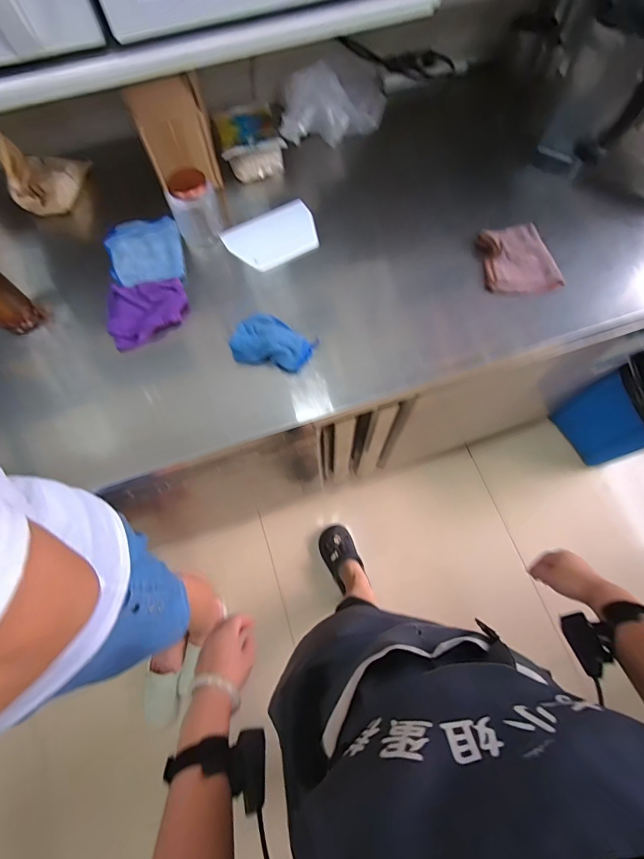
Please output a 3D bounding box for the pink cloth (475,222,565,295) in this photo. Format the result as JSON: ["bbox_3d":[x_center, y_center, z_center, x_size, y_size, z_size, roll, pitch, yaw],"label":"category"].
[{"bbox_3d":[0.376,-0.334,0.768,0.143,0.042,0.145,-6,70,-1],"label":"pink cloth"}]

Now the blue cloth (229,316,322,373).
[{"bbox_3d":[-0.084,-0.155,0.691,0.135,0.041,0.094,17,71,8],"label":"blue cloth"}]

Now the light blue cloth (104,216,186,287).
[{"bbox_3d":[-0.344,-0.347,0.771,0.134,0.019,0.171,-17,71,-5],"label":"light blue cloth"}]

